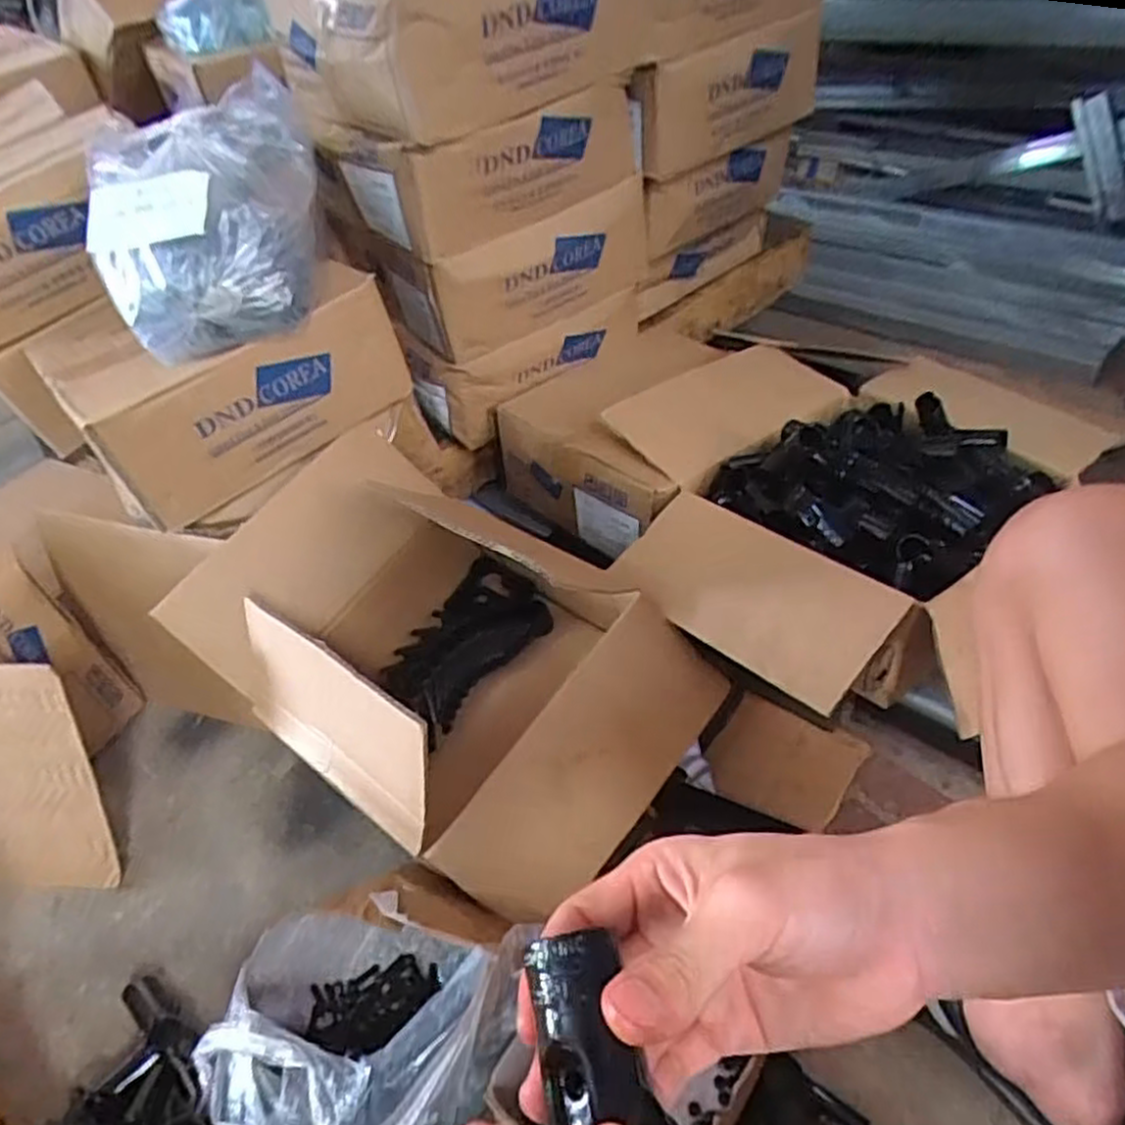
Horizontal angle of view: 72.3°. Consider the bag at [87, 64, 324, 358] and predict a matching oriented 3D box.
[{"bbox_3d":[-0.354,-0.340,0.774,0.214,0.163,0.214,-13,43,-6],"label":"bag"}]

